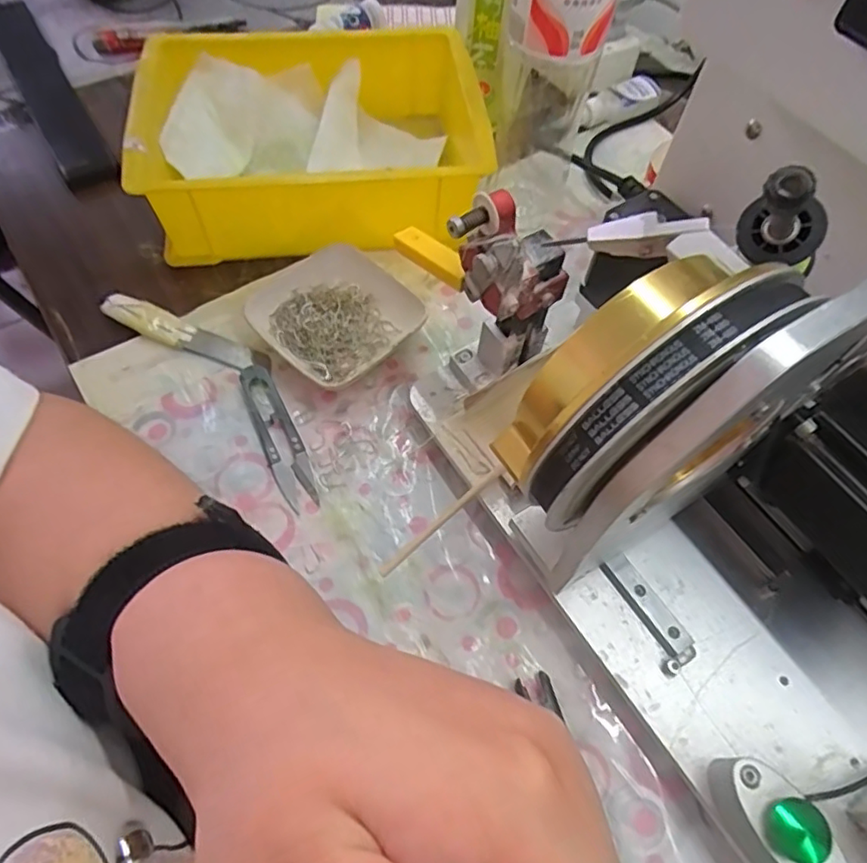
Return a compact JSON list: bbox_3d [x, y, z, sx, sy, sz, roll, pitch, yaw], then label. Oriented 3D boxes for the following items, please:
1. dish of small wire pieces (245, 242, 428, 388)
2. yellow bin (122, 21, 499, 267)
[{"bbox_3d":[-0.067,-0.080,0.415,0.094,0.025,0.099,-40,70,-22],"label":"dish of small wire pieces"},{"bbox_3d":[-0.090,-0.224,0.458,0.243,0.078,0.185,-3,60,-4],"label":"yellow bin"}]

